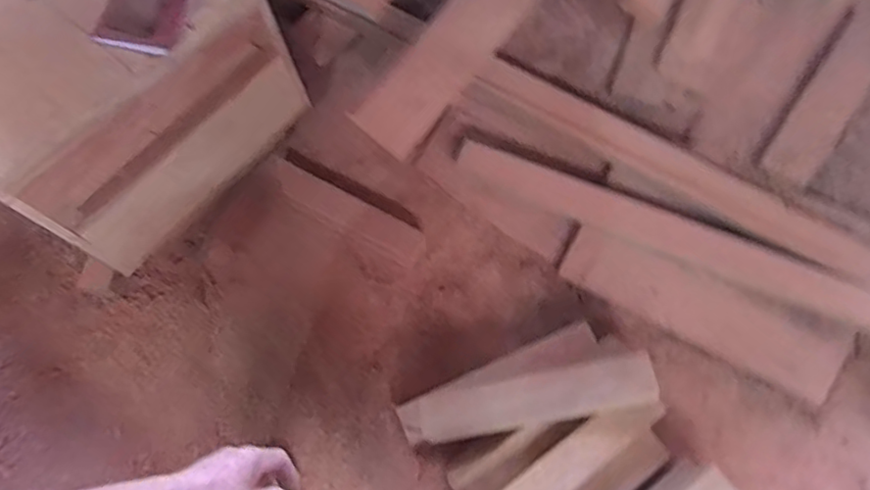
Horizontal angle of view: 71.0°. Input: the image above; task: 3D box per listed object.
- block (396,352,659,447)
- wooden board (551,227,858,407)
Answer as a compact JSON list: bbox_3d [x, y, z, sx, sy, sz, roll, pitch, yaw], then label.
[{"bbox_3d":[0.171,0.313,1.211,0.515,0.048,0.103,-14,70,12],"label":"block"},{"bbox_3d":[0.568,0.126,1.313,0.577,0.025,0.160,27,103,17],"label":"wooden board"}]

